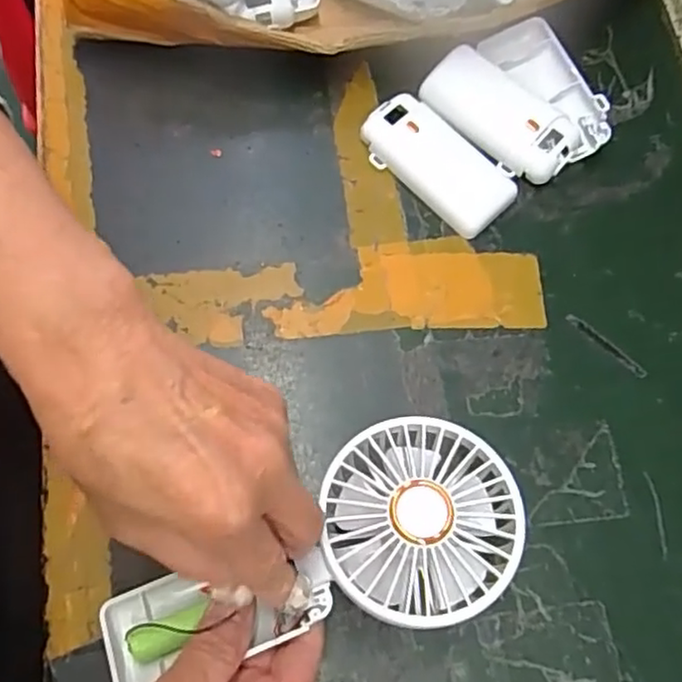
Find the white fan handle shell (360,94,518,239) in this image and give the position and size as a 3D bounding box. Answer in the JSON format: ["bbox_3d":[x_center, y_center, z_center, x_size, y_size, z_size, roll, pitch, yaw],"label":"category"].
[{"bbox_3d":[0.056,-0.104,0.385,0.093,0.015,0.043,39,75,11],"label":"white fan handle shell"}]

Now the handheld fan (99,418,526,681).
[{"bbox_3d":[-0.014,0.096,0.287,0.187,0.026,0.081,-22,73,-1],"label":"handheld fan"}]

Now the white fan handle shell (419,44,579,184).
[{"bbox_3d":[0.094,-0.132,0.390,0.092,0.023,0.049,40,75,11],"label":"white fan handle shell"}]

